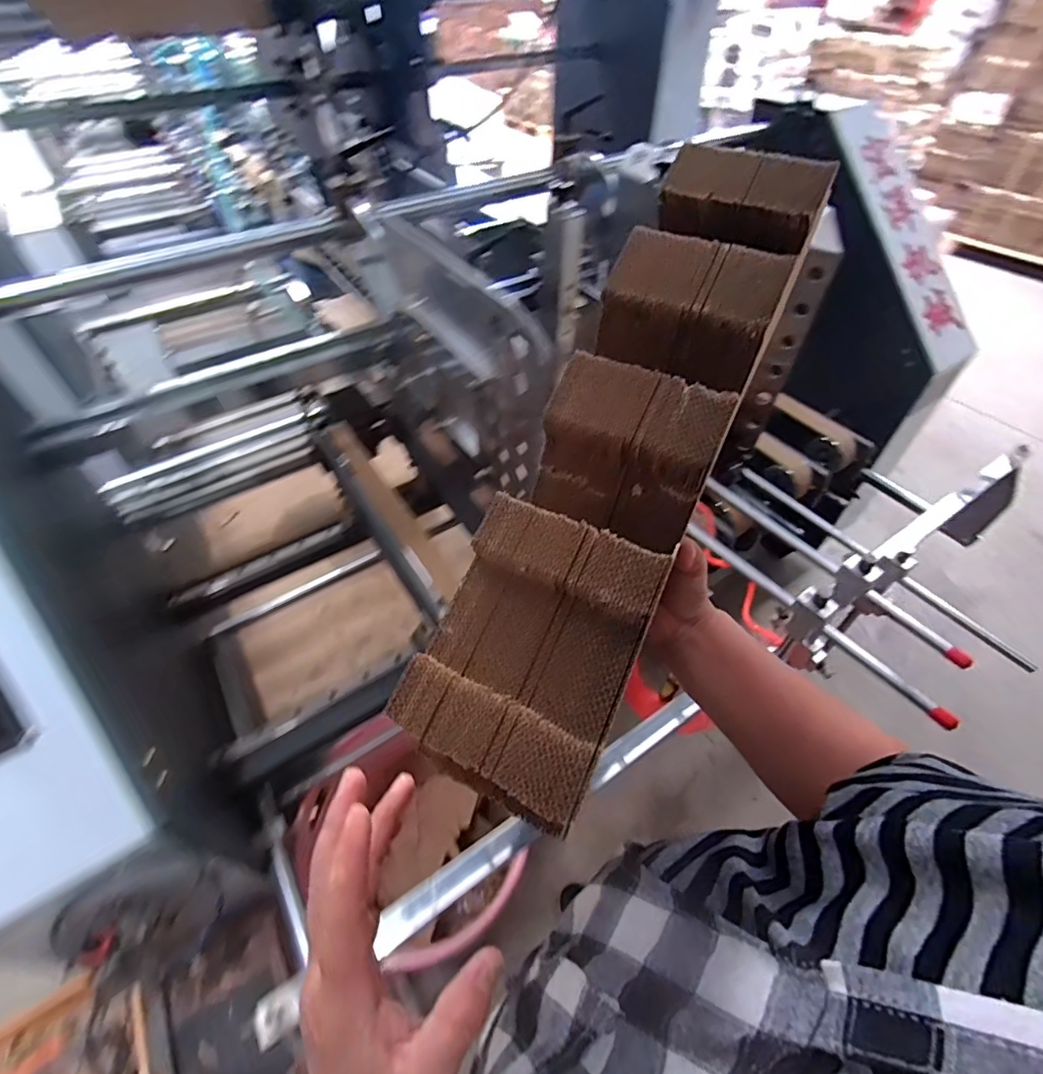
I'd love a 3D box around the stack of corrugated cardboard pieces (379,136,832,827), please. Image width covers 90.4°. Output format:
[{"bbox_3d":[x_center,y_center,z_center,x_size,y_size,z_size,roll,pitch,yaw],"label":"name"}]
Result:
[{"bbox_3d":[0.060,-0.054,0.273,0.086,0.048,0.364,22,74,18],"label":"stack of corrugated cardboard pieces"}]

